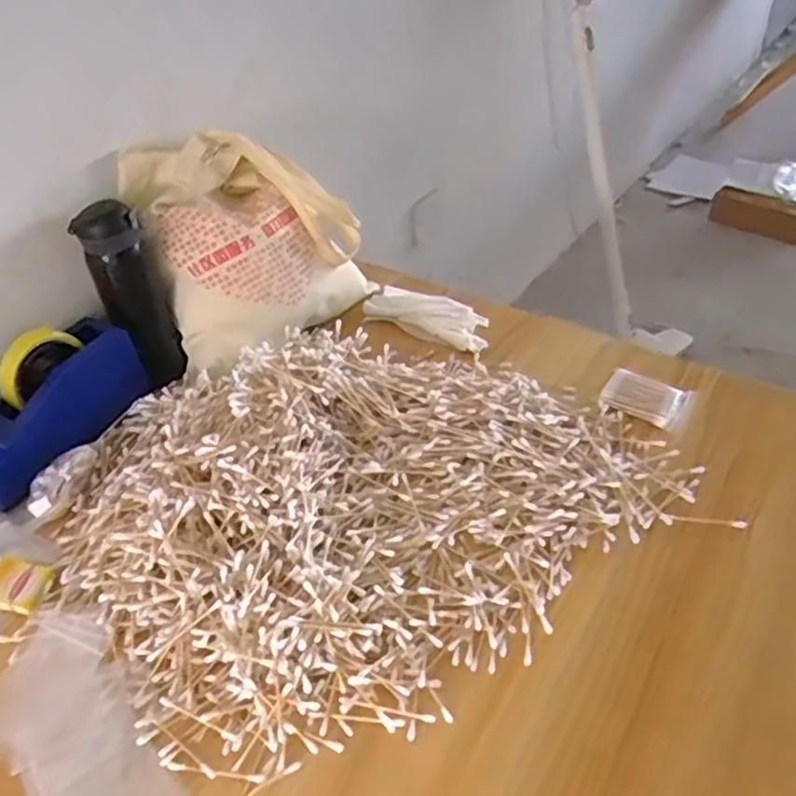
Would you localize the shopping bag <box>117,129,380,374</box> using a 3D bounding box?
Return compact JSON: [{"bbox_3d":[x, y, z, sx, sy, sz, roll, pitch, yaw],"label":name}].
[{"bbox_3d":[-0.170,-0.196,0.837,0.252,0.249,0.084,-28,14,-26],"label":"shopping bag"}]

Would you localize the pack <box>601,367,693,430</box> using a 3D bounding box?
[{"bbox_3d":[0.265,-0.001,0.744,0.081,0.019,0.054,24,51,29],"label":"pack"}]

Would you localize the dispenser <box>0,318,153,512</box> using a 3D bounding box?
[{"bbox_3d":[-0.360,-0.001,0.715,0.079,0.093,0.210,20,49,26],"label":"dispenser"}]

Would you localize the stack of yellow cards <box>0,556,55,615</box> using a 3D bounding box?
[{"bbox_3d":[-0.338,0.164,0.610,0.056,0.014,0.046,8,45,15],"label":"stack of yellow cards"}]

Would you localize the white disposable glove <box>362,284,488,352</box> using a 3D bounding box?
[{"bbox_3d":[0.037,-0.107,0.888,0.178,0.035,0.063,21,50,27],"label":"white disposable glove"}]

